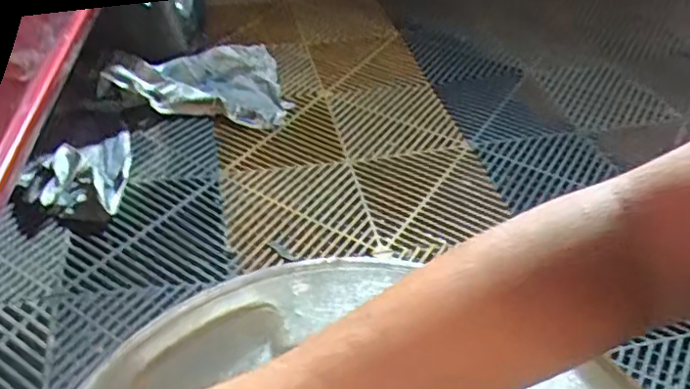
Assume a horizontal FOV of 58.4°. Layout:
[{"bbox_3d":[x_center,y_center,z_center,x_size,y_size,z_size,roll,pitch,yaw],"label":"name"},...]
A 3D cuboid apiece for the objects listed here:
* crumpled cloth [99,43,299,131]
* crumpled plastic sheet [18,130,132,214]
[{"bbox_3d":[-0.225,-0.202,1.020,0.258,0.115,0.182,1,41,-5],"label":"crumpled cloth"},{"bbox_3d":[-0.365,-0.040,0.845,0.125,0.051,0.153,-1,41,-7],"label":"crumpled plastic sheet"}]

